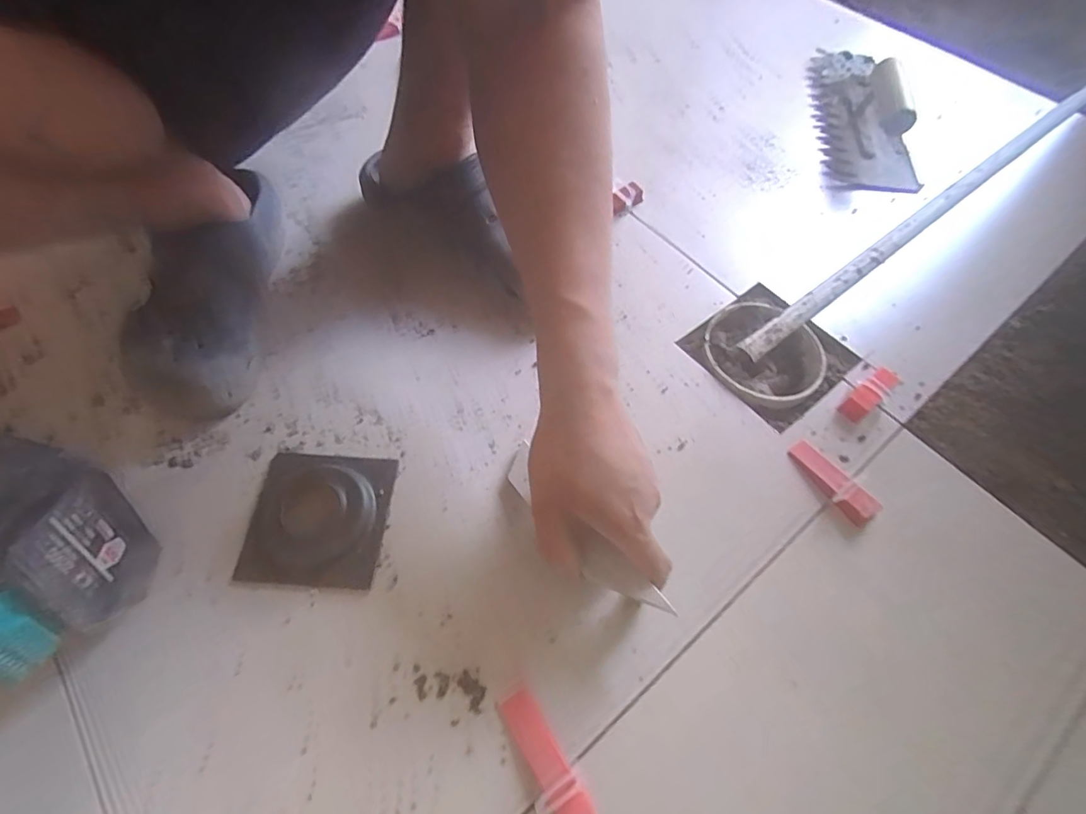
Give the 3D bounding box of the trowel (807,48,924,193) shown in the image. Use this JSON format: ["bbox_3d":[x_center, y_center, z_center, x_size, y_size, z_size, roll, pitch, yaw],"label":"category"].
[{"bbox_3d":[0.388,-0.376,0.600,0.106,0.078,0.258,2,61,0],"label":"trowel"}]

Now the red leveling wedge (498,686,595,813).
[{"bbox_3d":[0.002,0.214,0.298,0.020,0.015,0.080,-29,66,-16],"label":"red leveling wedge"}]

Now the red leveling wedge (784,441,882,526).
[{"bbox_3d":[0.228,0.057,0.386,0.022,0.018,0.074,-26,65,-14],"label":"red leveling wedge"}]

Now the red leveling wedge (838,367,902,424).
[{"bbox_3d":[0.288,-0.011,0.435,0.066,0.010,0.020,-35,67,-18],"label":"red leveling wedge"}]

